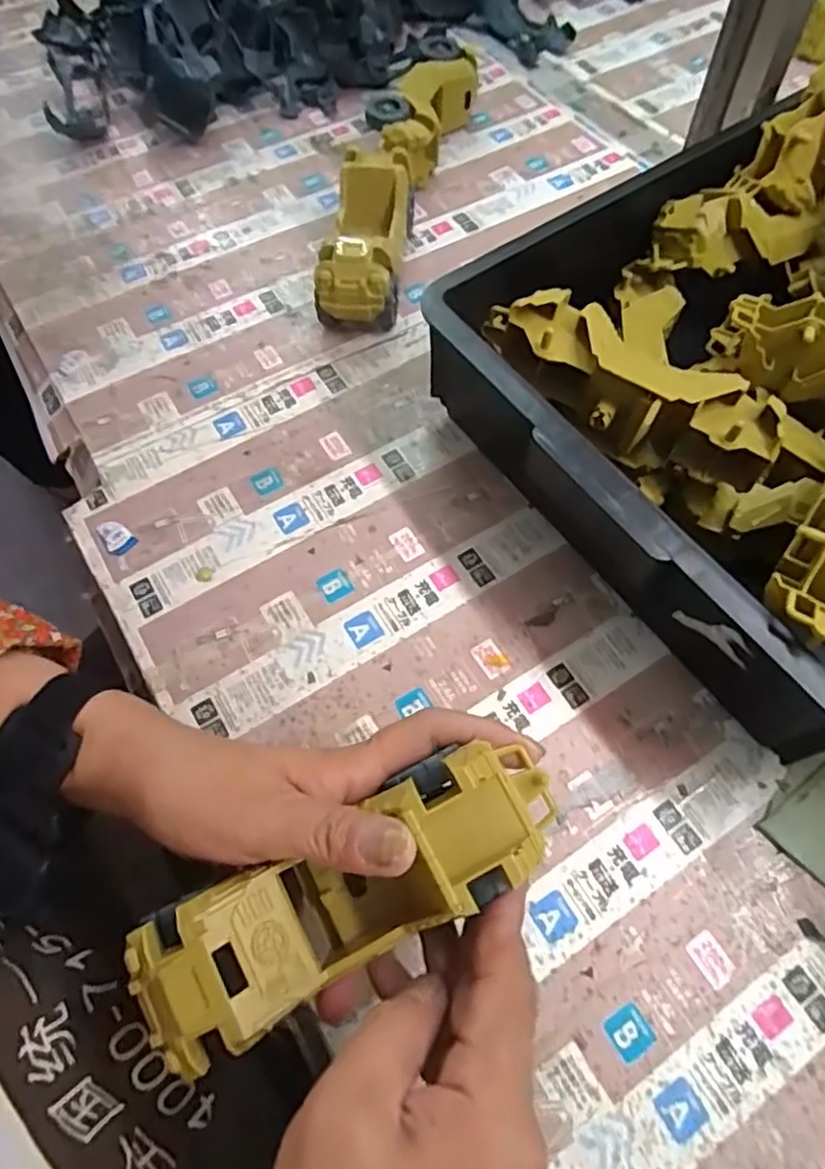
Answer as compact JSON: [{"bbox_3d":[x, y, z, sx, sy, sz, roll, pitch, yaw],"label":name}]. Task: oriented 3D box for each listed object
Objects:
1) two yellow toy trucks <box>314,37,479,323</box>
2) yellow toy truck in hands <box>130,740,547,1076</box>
[{"bbox_3d":[-0.013,-0.358,0.584,0.073,0.064,0.349,12,64,7],"label":"two yellow toy trucks"},{"bbox_3d":[-0.021,0.119,0.261,0.170,0.050,0.054,-26,65,-10],"label":"yellow toy truck in hands"}]

